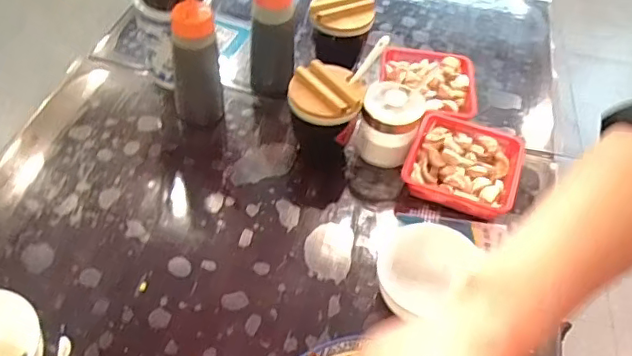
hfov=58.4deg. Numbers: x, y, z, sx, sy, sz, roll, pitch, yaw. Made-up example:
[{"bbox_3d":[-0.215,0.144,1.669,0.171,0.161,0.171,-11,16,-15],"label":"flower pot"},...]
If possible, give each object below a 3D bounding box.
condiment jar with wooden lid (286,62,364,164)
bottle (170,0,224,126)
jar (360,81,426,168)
[{"bbox_3d":[0.009,-0.077,0.720,0.086,0.106,0.083,3,49,-3],"label":"condiment jar with wooden lid"},{"bbox_3d":[-0.149,-0.141,0.713,0.061,0.176,0.049,-13,52,-17],"label":"bottle"},{"bbox_3d":[0.095,-0.070,0.724,0.070,0.108,0.064,3,49,-3],"label":"jar"}]

